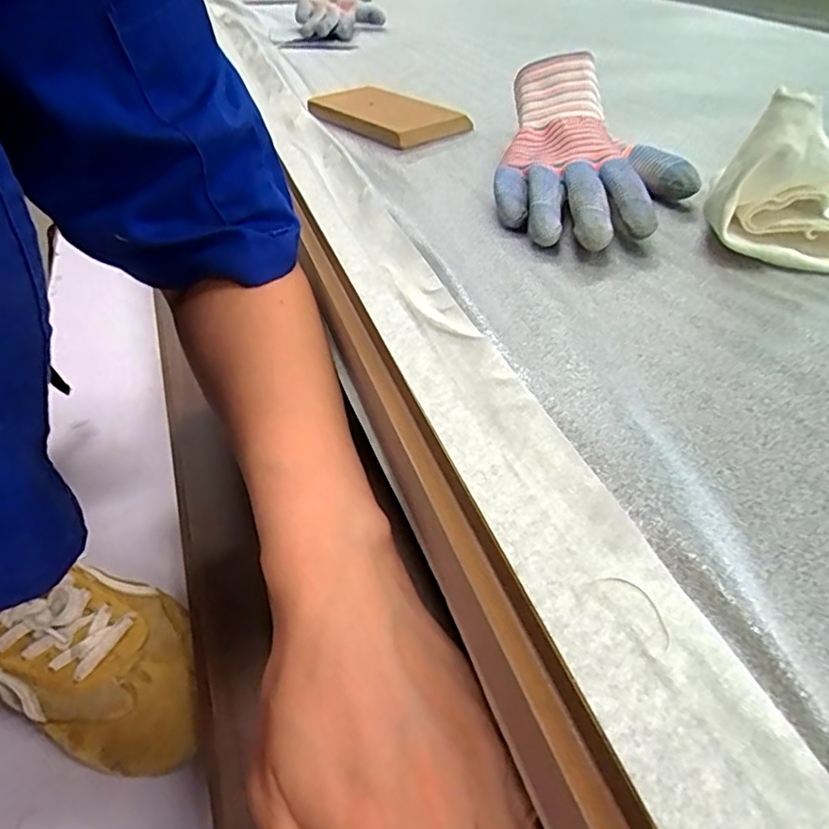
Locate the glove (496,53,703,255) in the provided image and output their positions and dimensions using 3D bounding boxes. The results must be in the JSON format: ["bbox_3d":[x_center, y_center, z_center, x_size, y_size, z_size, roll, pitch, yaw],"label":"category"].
[{"bbox_3d":[0.116,-0.172,0.364,0.118,0.045,0.213,7,43,9],"label":"glove"}]

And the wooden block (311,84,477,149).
[{"bbox_3d":[-0.029,-0.259,0.488,0.136,0.012,0.082,34,54,31],"label":"wooden block"}]

